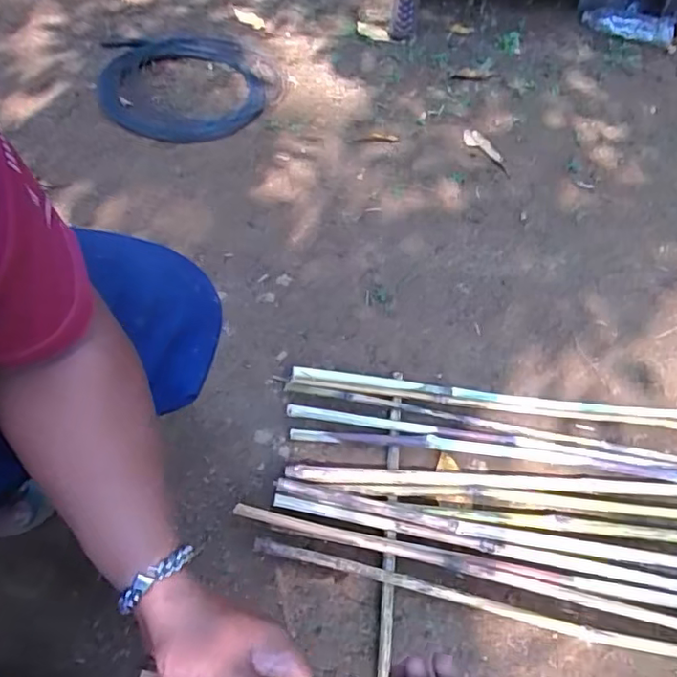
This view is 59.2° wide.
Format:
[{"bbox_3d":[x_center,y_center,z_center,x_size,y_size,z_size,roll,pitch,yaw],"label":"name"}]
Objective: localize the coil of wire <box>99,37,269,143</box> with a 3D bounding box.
[{"bbox_3d":[-0.337,-0.544,1.287,0.347,0.035,0.393,-3,56,-6],"label":"coil of wire"}]

